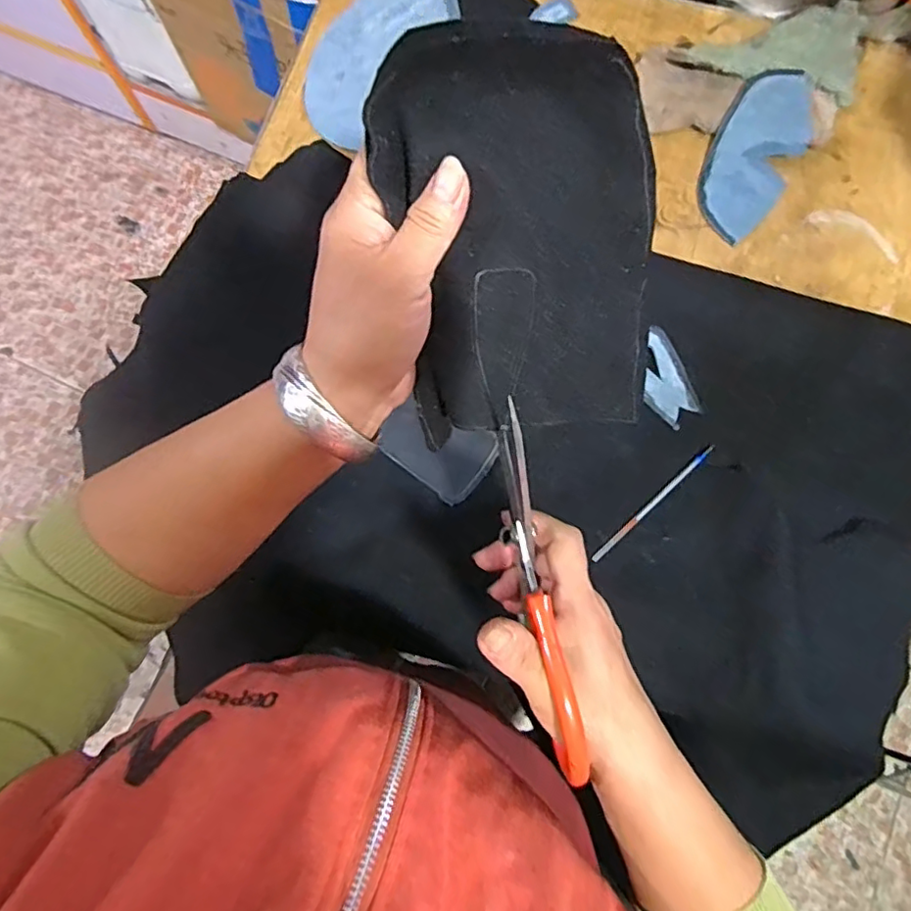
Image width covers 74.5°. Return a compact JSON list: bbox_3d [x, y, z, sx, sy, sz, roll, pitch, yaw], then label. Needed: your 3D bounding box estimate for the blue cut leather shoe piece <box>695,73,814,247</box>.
[{"bbox_3d":[0.256,-0.257,0.515,0.068,0.018,0.152,21,90,7],"label":"blue cut leather shoe piece"}]

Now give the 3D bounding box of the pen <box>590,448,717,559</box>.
[{"bbox_3d":[0.150,0.036,0.452,0.127,0.004,0.006,-42,78,-8],"label":"pen"}]

